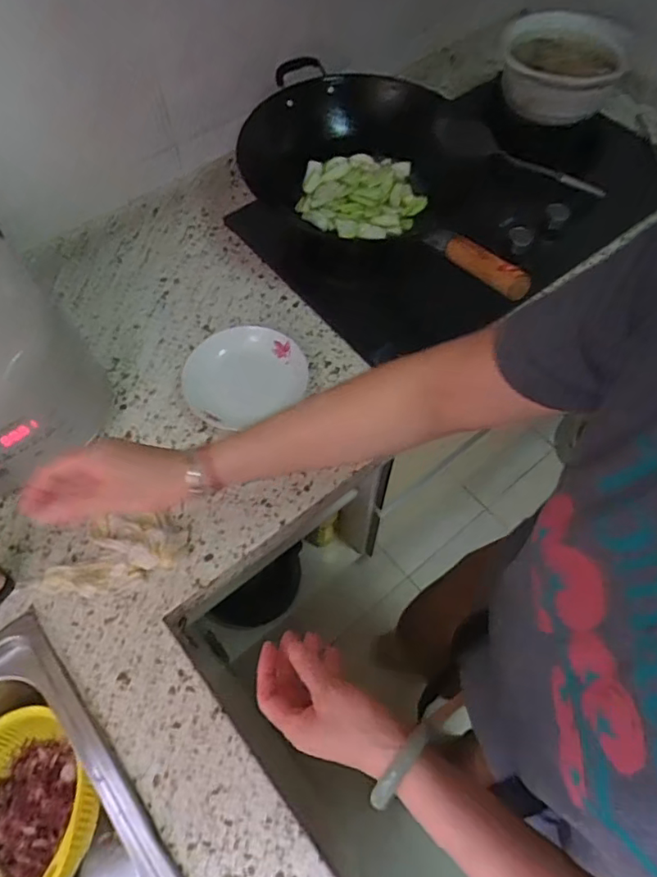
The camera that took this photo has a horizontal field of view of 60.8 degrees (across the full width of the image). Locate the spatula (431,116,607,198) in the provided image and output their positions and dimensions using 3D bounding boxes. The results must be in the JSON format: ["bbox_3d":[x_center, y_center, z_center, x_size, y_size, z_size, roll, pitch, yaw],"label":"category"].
[{"bbox_3d":[0.308,-0.433,0.868,0.340,0.046,0.064,1,58,-30],"label":"spatula"}]

